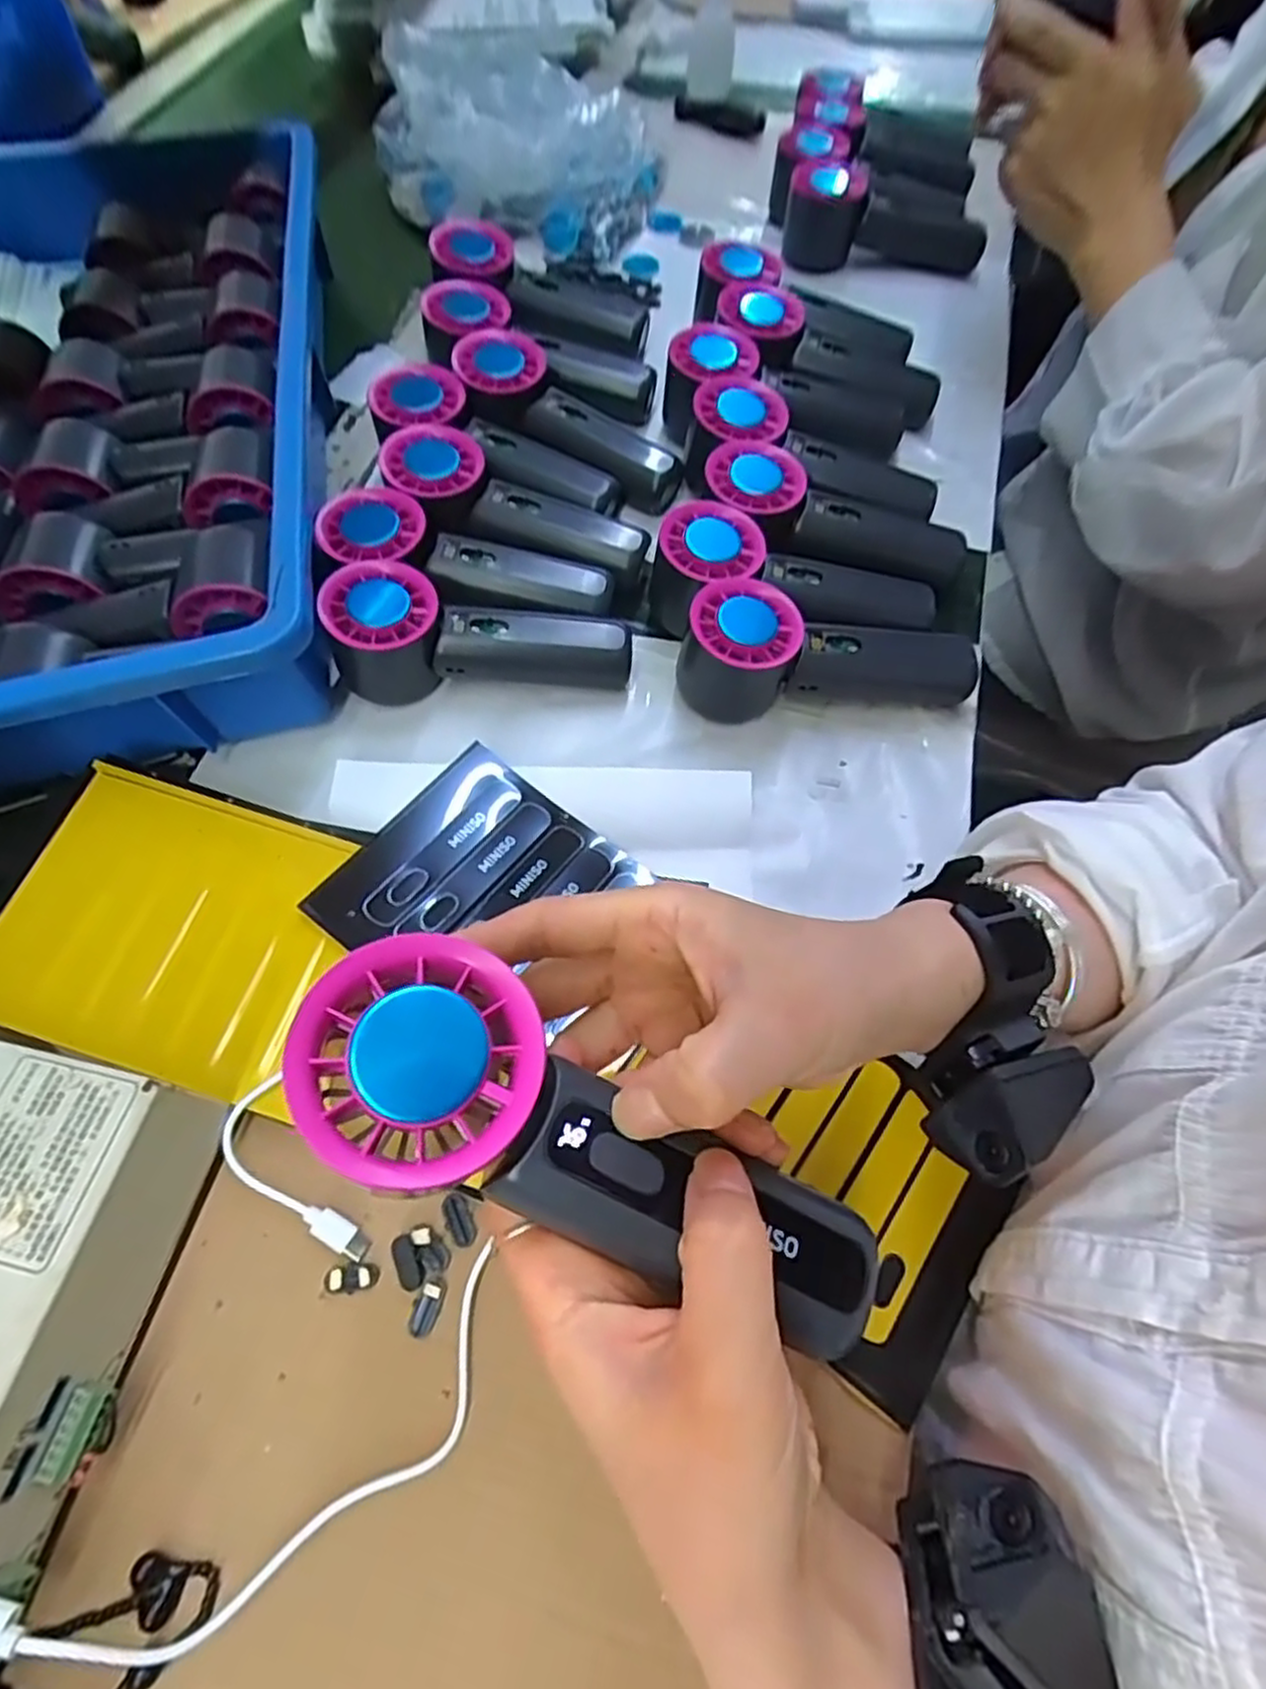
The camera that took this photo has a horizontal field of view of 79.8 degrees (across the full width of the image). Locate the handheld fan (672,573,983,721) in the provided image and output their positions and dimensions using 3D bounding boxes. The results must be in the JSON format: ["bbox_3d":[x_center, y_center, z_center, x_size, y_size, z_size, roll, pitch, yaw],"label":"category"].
[{"bbox_3d":[0.103,-0.099,0.399,0.152,0.054,0.050,-1,63,-4],"label":"handheld fan"}]

